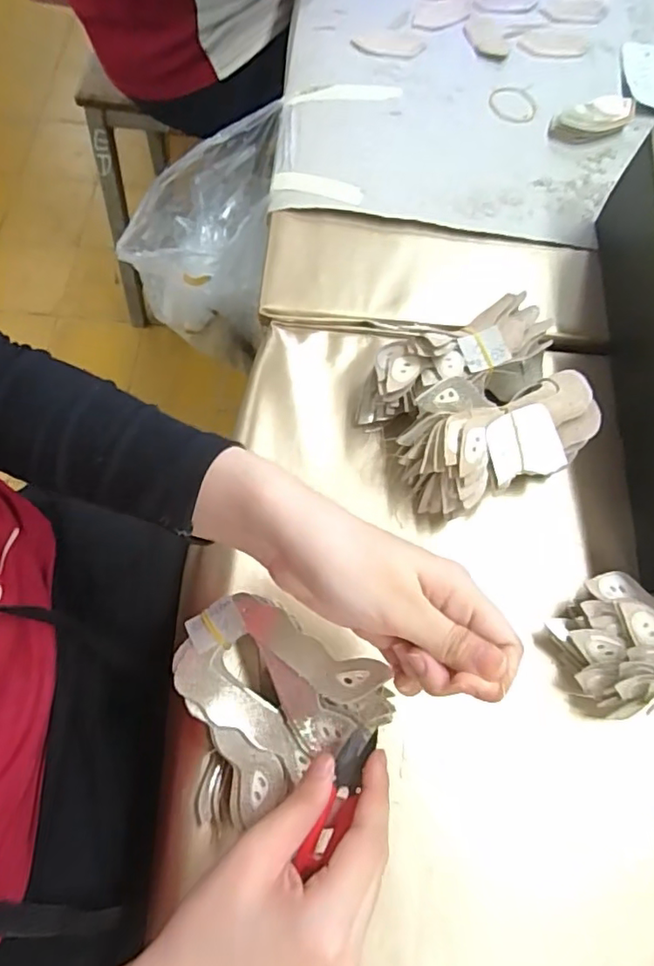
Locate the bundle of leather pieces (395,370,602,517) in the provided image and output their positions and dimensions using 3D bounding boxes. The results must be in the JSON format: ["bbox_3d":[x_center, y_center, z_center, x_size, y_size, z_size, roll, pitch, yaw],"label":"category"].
[{"bbox_3d":[0.119,-0.027,0.413,0.134,0.062,0.068,-21,72,-9],"label":"bundle of leather pieces"}]

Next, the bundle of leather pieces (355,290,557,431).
[{"bbox_3d":[0.093,-0.085,0.433,0.150,0.064,0.078,-23,72,-9],"label":"bundle of leather pieces"}]

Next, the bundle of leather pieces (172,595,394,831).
[{"bbox_3d":[-0.040,0.126,0.349,0.121,0.052,0.117,-34,74,-12],"label":"bundle of leather pieces"}]

